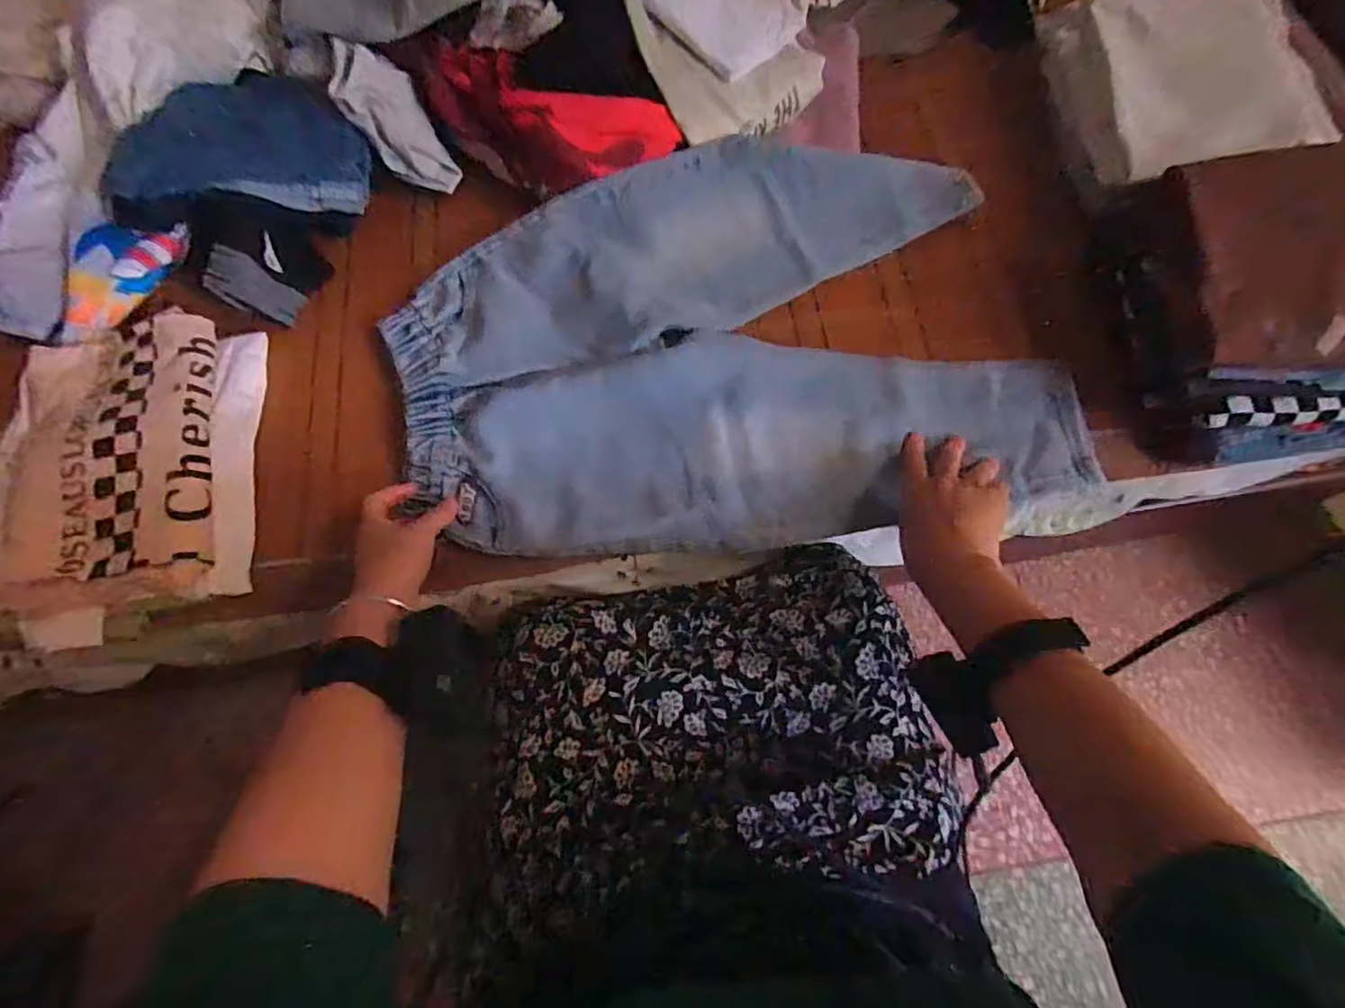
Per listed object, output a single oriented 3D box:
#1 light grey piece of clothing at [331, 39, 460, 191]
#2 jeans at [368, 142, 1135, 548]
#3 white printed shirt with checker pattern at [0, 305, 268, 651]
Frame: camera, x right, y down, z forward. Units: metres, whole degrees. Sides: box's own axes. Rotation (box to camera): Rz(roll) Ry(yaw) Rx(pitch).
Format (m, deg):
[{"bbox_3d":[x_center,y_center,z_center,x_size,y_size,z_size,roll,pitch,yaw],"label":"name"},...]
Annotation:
[{"bbox_3d":[-0.309,-0.427,0.660,0.075,0.139,0.017,-39,30,1],"label":"light grey piece of clothing"},{"bbox_3d":[0.052,-0.170,0.624,0.639,0.060,0.427,-7,69,-1],"label":"jeans"},{"bbox_3d":[-0.532,-0.037,0.587,0.229,0.067,0.327,-9,69,-2],"label":"white printed shirt with checker pattern"}]

